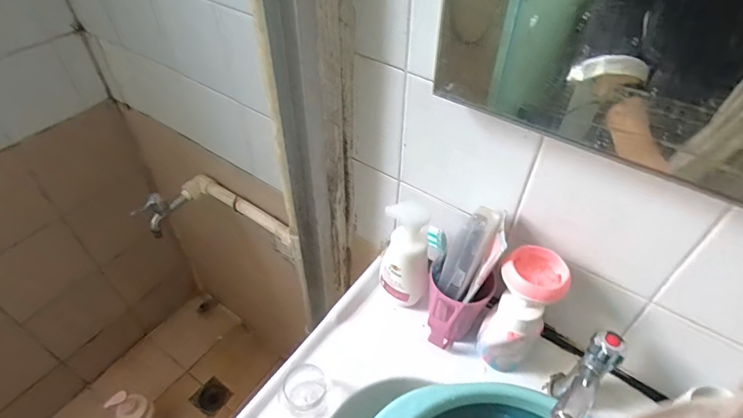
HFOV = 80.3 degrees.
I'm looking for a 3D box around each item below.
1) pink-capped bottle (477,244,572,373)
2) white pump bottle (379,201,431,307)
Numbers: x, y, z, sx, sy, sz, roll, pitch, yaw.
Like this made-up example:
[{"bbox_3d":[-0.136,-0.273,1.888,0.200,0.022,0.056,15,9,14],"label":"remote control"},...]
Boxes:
[{"bbox_3d":[0.166,0.118,0.496,0.061,0.157,0.072,29,53,24],"label":"pink-capped bottle"},{"bbox_3d":[0.047,0.061,0.543,0.066,0.163,0.053,7,48,6],"label":"white pump bottle"}]

